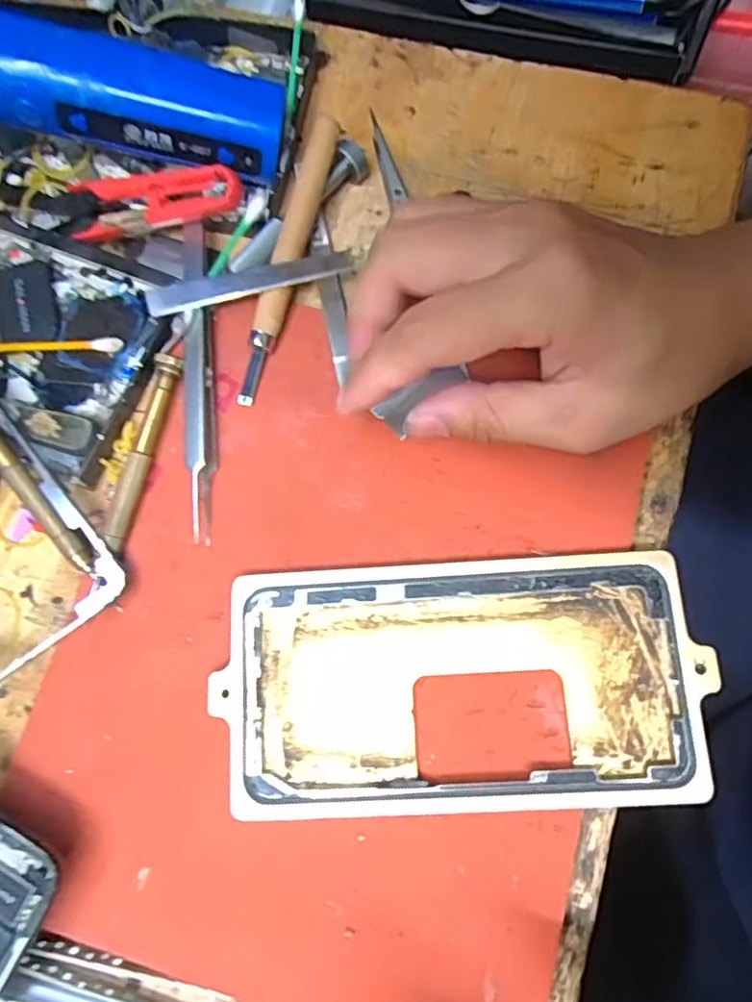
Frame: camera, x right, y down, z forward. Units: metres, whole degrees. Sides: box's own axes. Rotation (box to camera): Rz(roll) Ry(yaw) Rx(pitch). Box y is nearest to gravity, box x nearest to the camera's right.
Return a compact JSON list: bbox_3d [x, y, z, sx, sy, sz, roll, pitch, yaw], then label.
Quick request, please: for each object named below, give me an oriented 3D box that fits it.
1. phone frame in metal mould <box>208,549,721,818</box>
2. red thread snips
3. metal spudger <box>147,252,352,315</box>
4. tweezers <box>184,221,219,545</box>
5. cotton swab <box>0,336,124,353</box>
[{"bbox_3d":[0.029,0.064,0.227,0.165,0.013,0.087,-3,76,1],"label":"phone frame in metal mould"},{"bbox_3d":[-0.093,-0.128,0.266,0.077,0.012,0.022,-3,76,14],"label":"red thread snips"},{"bbox_3d":[-0.052,-0.091,0.259,0.084,0.004,0.011,-14,84,-3],"label":"metal spudger"},{"bbox_3d":[-0.074,-0.054,0.259,0.011,0.015,0.138,-6,76,0],"label":"tweezers"},{"bbox_3d":[-0.141,-0.066,0.268,0.066,0.006,0.006,-2,76,1],"label":"cotton swab"}]

